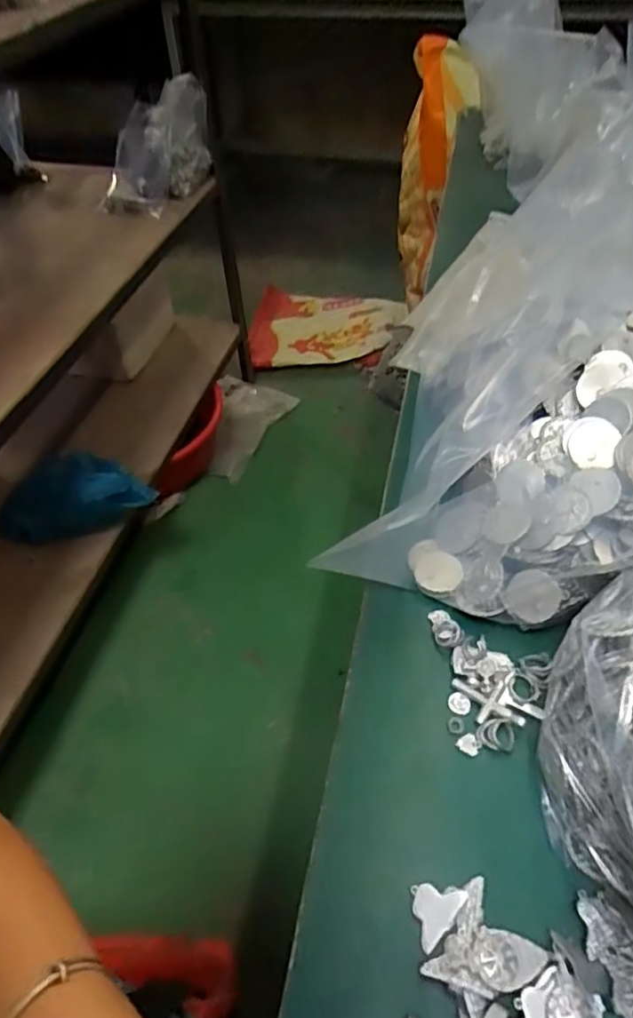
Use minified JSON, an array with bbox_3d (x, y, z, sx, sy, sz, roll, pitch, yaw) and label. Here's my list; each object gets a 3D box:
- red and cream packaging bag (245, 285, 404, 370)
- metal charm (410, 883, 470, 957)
[{"bbox_3d":[0.029,-0.535,1.814,0.454,0.135,0.278,-3,49,1],"label":"red and cream packaging bag"},{"bbox_3d":[0.064,0.223,0.339,0.025,0.005,0.035,34,59,28],"label":"metal charm"}]

